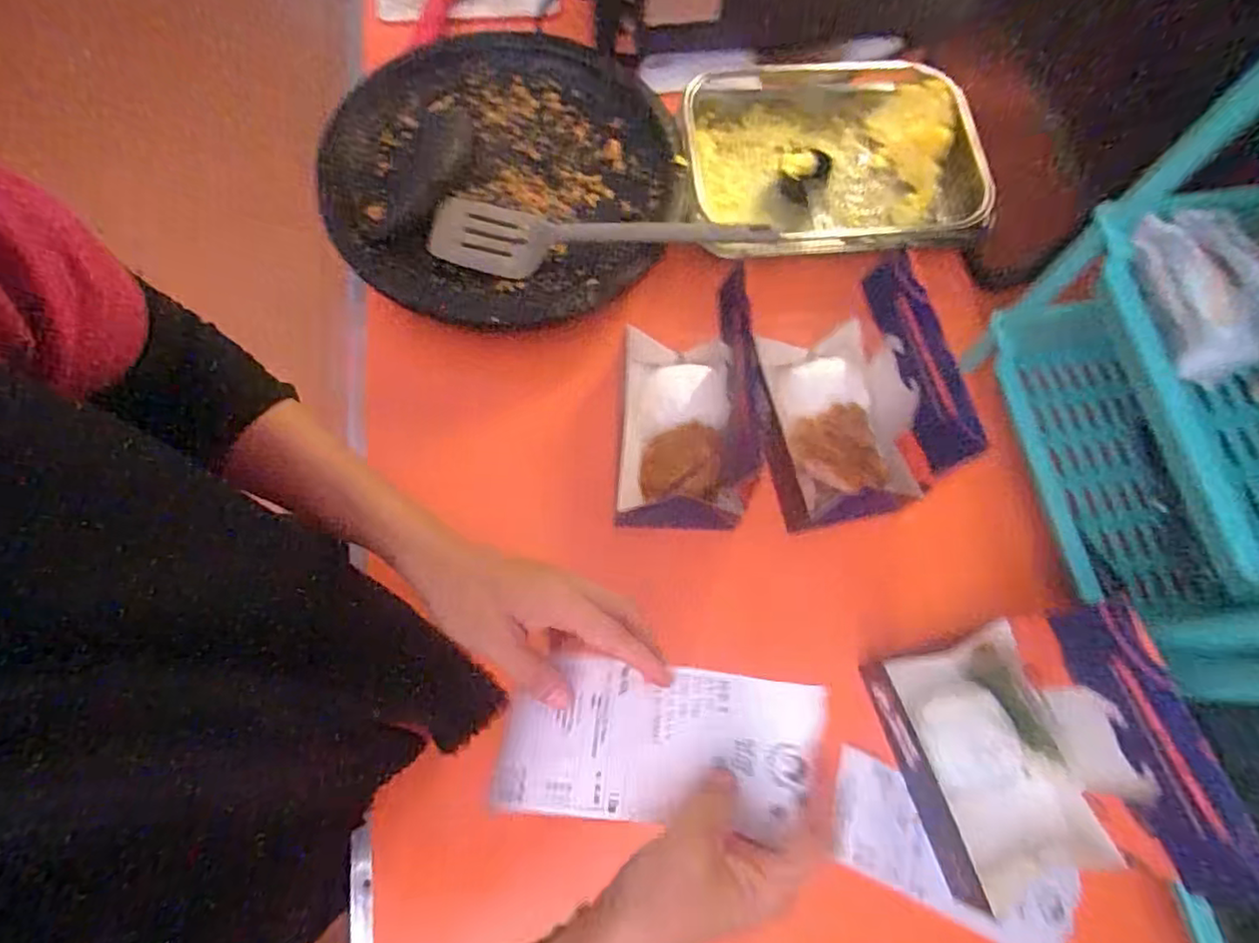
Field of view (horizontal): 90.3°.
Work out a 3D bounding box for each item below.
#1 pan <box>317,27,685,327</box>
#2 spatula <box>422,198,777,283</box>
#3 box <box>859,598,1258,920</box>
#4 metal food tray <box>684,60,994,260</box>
[{"bbox_3d":[-0.120,-0.297,0.612,0.327,0.019,0.329,1,71,-2],"label":"pan"},{"bbox_3d":[-0.032,-0.209,0.575,0.310,0.041,0.076,11,71,2],"label":"spatula"},{"bbox_3d":[0.282,0.202,0.424,0.136,0.146,0.183,-16,72,-7],"label":"box"},{"bbox_3d":[0.203,-0.309,0.647,0.293,0.064,0.227,-3,71,-3],"label":"metal food tray"}]

